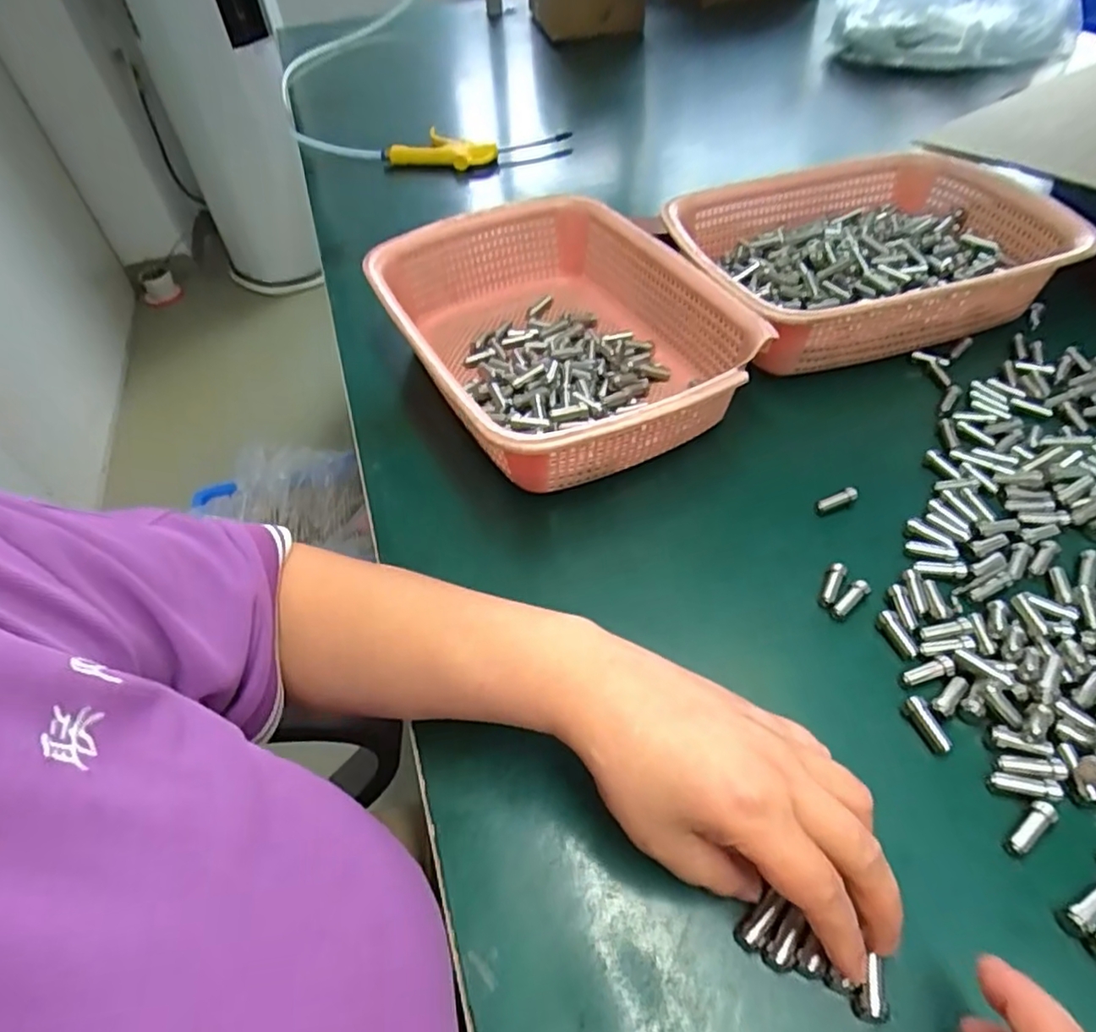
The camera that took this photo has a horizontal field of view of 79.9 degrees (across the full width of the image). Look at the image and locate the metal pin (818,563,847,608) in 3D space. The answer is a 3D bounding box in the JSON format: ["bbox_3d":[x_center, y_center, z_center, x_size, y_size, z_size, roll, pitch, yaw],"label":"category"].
[{"bbox_3d":[0.162,0.039,0.372,0.008,0.007,0.029,21,54,22],"label":"metal pin"}]

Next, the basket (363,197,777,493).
[{"bbox_3d":[0.008,-0.136,0.494,0.211,0.075,0.286,-24,51,-15],"label":"basket"}]

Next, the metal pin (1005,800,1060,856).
[{"bbox_3d":[0.210,0.136,0.284,0.026,0.009,0.009,-35,54,-22],"label":"metal pin"}]

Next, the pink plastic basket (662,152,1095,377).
[{"bbox_3d":[0.250,-0.210,0.538,0.281,0.072,0.200,-17,50,-9],"label":"pink plastic basket"}]

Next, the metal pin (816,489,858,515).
[{"bbox_3d":[0.182,-0.010,0.414,0.029,0.006,0.009,-20,50,-12],"label":"metal pin"}]

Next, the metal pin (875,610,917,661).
[{"bbox_3d":[0.186,0.064,0.350,0.010,0.006,0.027,-19,63,-11],"label":"metal pin"}]

